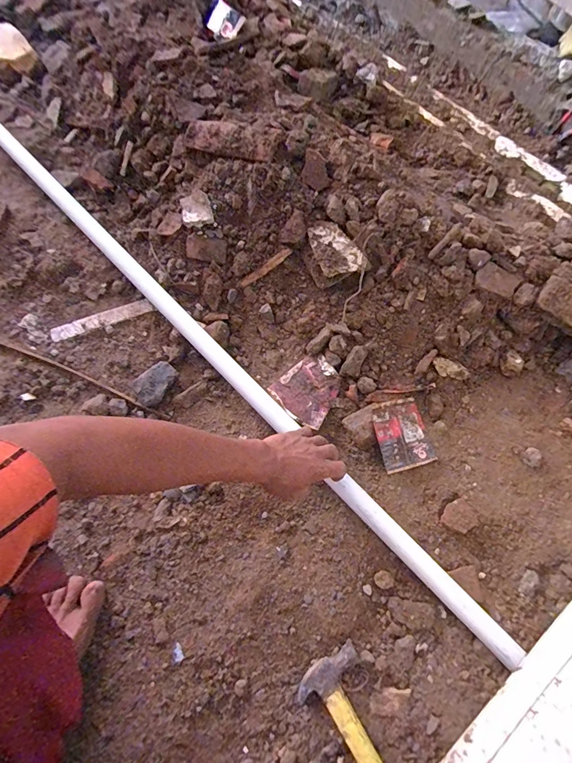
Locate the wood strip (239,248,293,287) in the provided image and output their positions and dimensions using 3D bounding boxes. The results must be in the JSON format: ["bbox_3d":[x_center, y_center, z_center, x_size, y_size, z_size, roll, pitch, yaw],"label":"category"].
[{"bbox_3d":[-0.036,-0.199,0.691,0.105,0.007,0.013,-34,71,7],"label":"wood strip"}]

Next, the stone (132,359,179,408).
[{"bbox_3d":[-0.215,0.003,0.653,0.054,0.036,0.076,40,73,12],"label":"stone"}]

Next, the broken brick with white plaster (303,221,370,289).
[{"bbox_3d":[0.076,-0.213,0.675,0.077,0.051,0.112,-30,71,-11],"label":"broken brick with white plaster"}]

